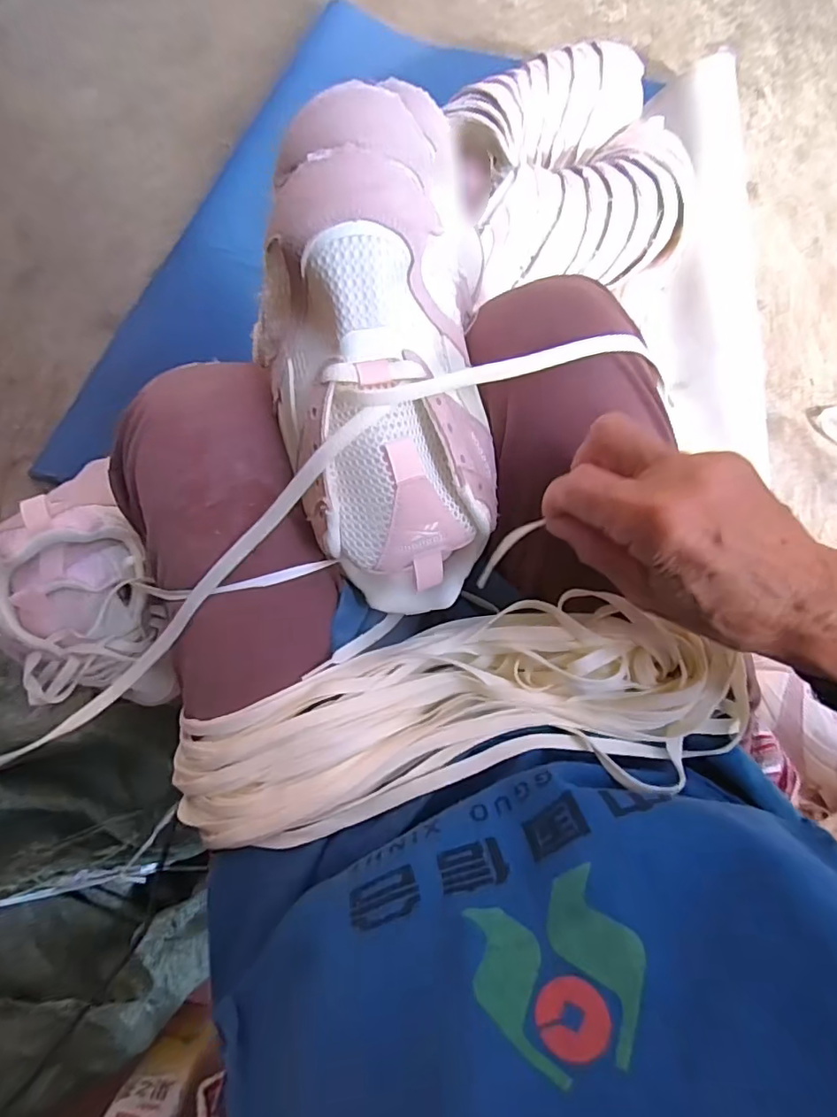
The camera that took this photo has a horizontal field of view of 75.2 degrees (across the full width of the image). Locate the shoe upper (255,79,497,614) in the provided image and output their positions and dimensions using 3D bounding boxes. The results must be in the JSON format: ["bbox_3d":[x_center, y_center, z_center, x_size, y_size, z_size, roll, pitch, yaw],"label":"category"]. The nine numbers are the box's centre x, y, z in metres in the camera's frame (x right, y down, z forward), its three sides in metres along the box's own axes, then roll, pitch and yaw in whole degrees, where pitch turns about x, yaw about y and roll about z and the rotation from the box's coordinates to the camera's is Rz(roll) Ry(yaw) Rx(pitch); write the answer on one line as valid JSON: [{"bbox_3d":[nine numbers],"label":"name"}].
[{"bbox_3d":[-0.018,-0.094,0.279,0.106,0.094,0.239,-5,104,2],"label":"shoe upper"}]

